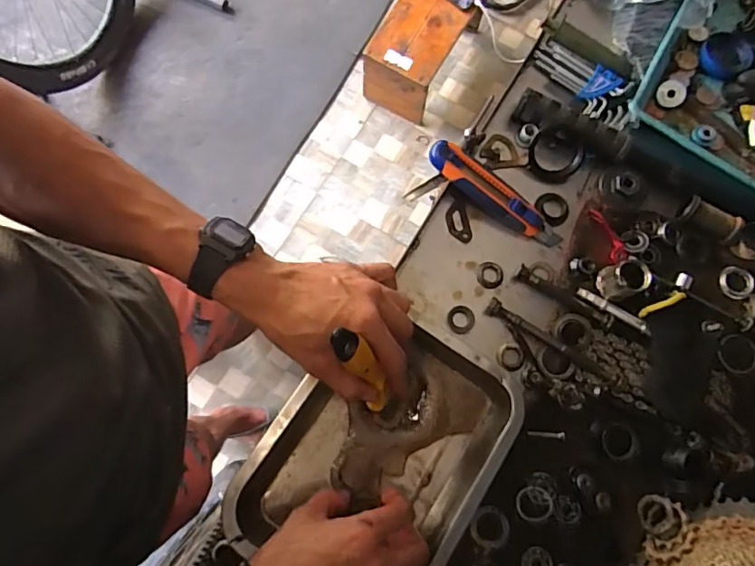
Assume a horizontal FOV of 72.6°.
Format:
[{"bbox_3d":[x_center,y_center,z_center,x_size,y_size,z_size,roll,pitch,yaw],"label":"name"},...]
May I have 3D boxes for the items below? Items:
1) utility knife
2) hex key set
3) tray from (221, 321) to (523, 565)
[{"bbox_3d":[0.123,-0.089,0.541,0.165,0.025,0.038,35,79,-9],"label":"utility knife"},{"bbox_3d":[0.231,-0.226,0.577,0.130,0.026,0.051,44,80,7],"label":"hex key set"},{"bbox_3d":[0.002,0.161,0.468,0.195,0.056,0.243,31,79,5],"label":"tray"}]

